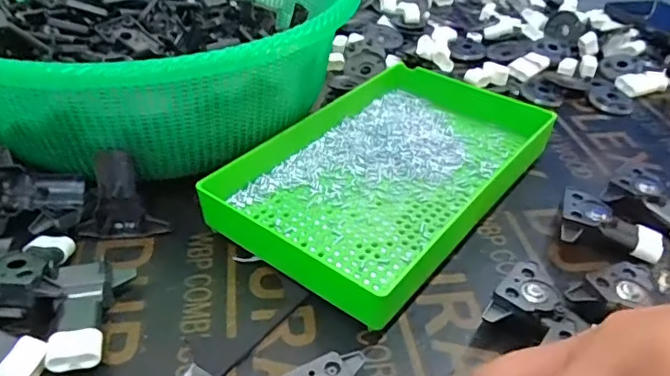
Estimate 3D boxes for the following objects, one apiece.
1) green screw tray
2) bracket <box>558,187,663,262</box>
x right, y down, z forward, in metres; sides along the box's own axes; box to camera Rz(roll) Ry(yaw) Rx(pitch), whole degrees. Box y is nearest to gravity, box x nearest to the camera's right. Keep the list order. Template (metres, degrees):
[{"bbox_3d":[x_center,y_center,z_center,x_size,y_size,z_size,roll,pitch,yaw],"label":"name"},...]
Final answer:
[{"bbox_3d":[0.034,-0.016,0.400,0.154,0.031,0.250,28,45,29],"label":"green screw tray"},{"bbox_3d":[0.184,0.029,0.372,0.067,0.026,0.041,12,39,13],"label":"bracket"}]

